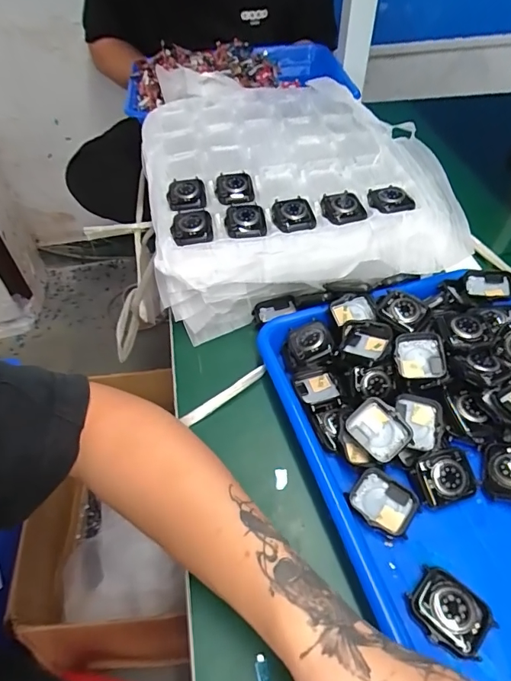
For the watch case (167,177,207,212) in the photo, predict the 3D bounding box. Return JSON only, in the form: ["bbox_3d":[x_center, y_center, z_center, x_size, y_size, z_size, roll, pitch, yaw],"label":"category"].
[{"bbox_3d":[-0.071,-0.150,0.455,0.038,0.015,0.046,-8,50,-5],"label":"watch case"}]

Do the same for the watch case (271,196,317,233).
[{"bbox_3d":[0.037,-0.123,0.430,0.041,0.007,0.048,-10,50,-6],"label":"watch case"}]

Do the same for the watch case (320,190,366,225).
[{"bbox_3d":[0.086,-0.130,0.433,0.041,0.006,0.045,-8,50,-5],"label":"watch case"}]

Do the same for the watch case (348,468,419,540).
[{"bbox_3d":[0.091,0.117,0.317,0.044,0.010,0.037,27,56,22],"label":"watch case"}]

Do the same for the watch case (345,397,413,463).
[{"bbox_3d":[0.093,0.067,0.332,0.042,0.010,0.036,42,76,16],"label":"watch case"}]

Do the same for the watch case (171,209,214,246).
[{"bbox_3d":[-0.061,-0.109,0.424,0.038,0.012,0.050,-8,50,-5],"label":"watch case"}]

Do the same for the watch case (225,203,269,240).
[{"bbox_3d":[-0.009,-0.117,0.427,0.038,0.008,0.052,-8,50,-4],"label":"watch case"}]

